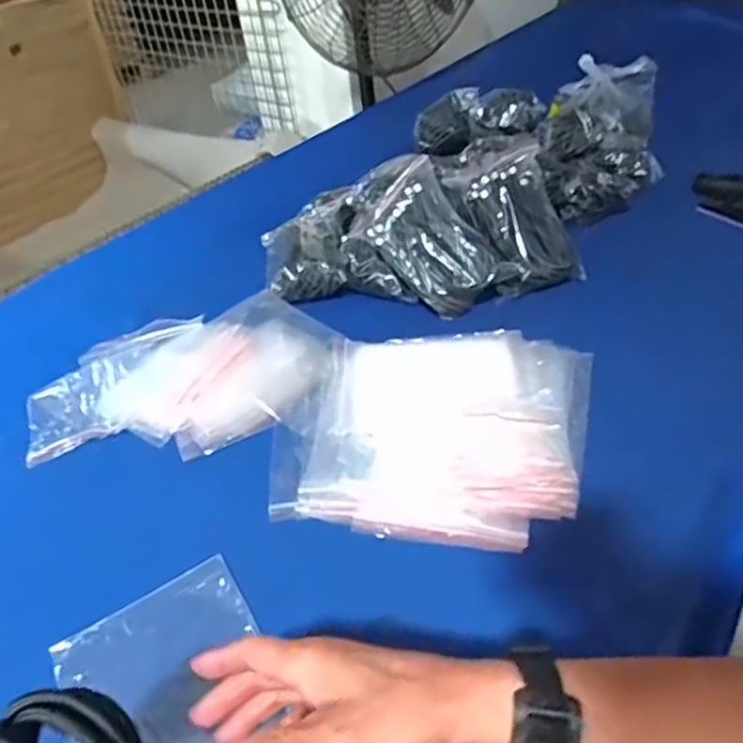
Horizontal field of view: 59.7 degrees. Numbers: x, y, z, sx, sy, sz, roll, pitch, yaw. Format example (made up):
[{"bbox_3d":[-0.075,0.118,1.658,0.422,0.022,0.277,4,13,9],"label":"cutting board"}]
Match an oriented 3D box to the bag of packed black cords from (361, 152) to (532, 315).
[{"bbox_3d":[0.080,-0.178,0.874,0.133,0.072,0.222,-39,74,3],"label":"bag of packed black cords"}]

